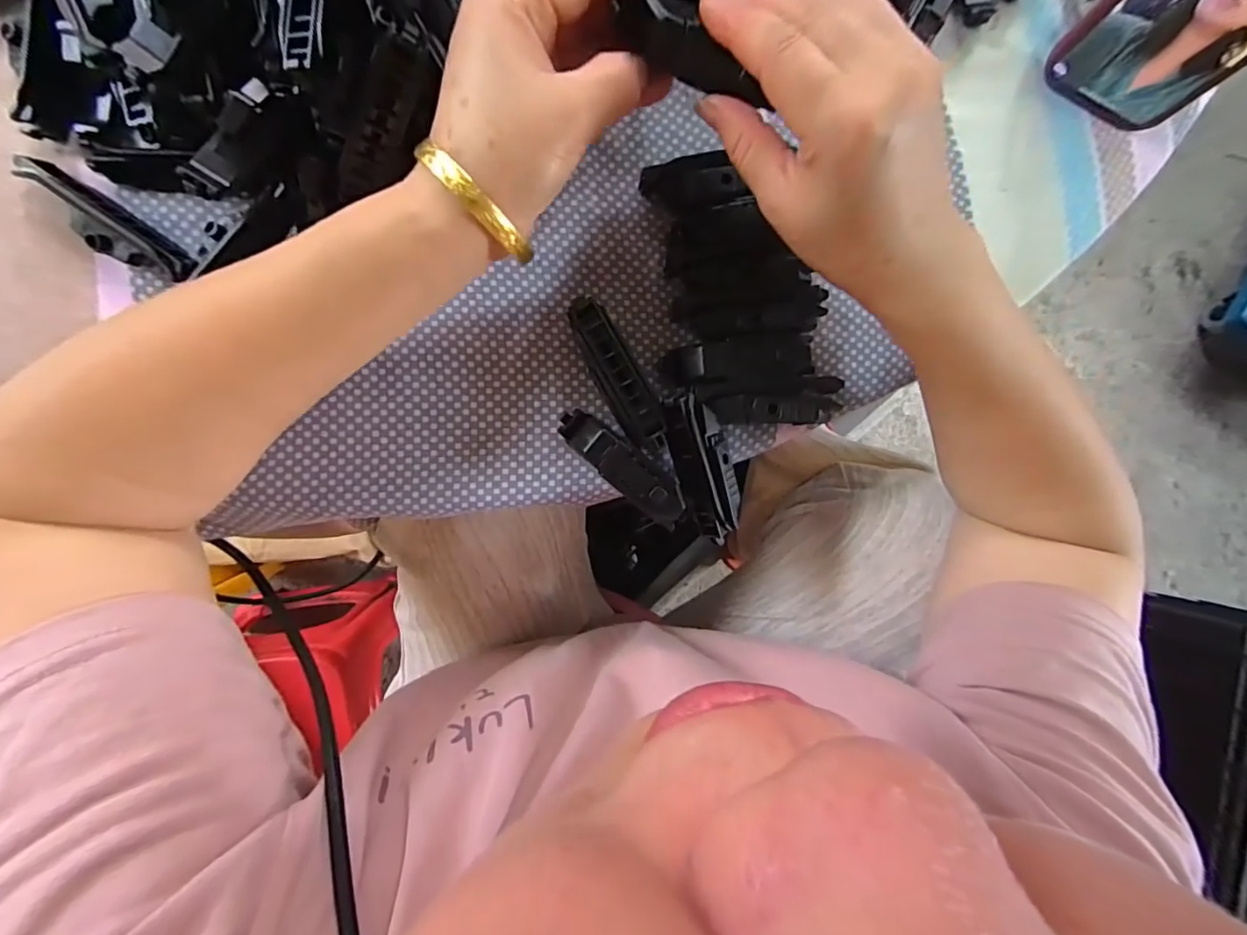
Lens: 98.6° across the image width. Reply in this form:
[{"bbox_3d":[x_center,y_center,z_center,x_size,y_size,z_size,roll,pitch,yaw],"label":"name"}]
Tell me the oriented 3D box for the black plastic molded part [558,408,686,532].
[{"bbox_3d":[0.000,-0.001,0.269,0.073,0.023,0.021,42,87,-8],"label":"black plastic molded part"}]

